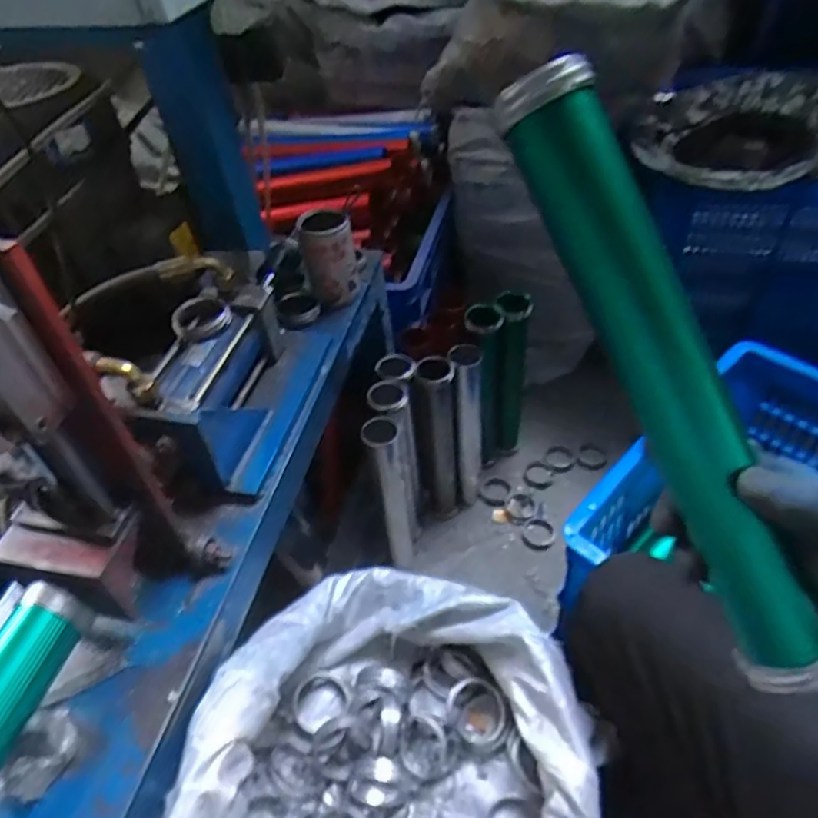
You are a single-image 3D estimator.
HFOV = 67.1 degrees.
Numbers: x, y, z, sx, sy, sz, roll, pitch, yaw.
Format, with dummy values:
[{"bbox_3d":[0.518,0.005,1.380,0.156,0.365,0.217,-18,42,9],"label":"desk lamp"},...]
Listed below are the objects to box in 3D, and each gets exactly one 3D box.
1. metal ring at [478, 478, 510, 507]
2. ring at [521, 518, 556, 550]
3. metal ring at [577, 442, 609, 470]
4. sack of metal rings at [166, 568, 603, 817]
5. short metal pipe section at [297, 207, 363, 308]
[{"bbox_3d":[0.162,0.158,1.178,0.055,0.016,0.056,18,50,22],"label":"metal ring"},{"bbox_3d":[0.233,0.224,1.109,0.058,0.008,0.062,-3,45,3],"label":"ring"},{"bbox_3d":[0.364,0.094,1.217,0.057,0.011,0.061,-3,45,3],"label":"metal ring"},{"bbox_3d":[-0.008,0.304,0.522,0.313,0.202,0.370,8,47,14],"label":"sack of metal rings"},{"bbox_3d":[-0.102,-0.197,0.803,0.066,0.107,0.059,-11,45,-5],"label":"short metal pipe section"}]

